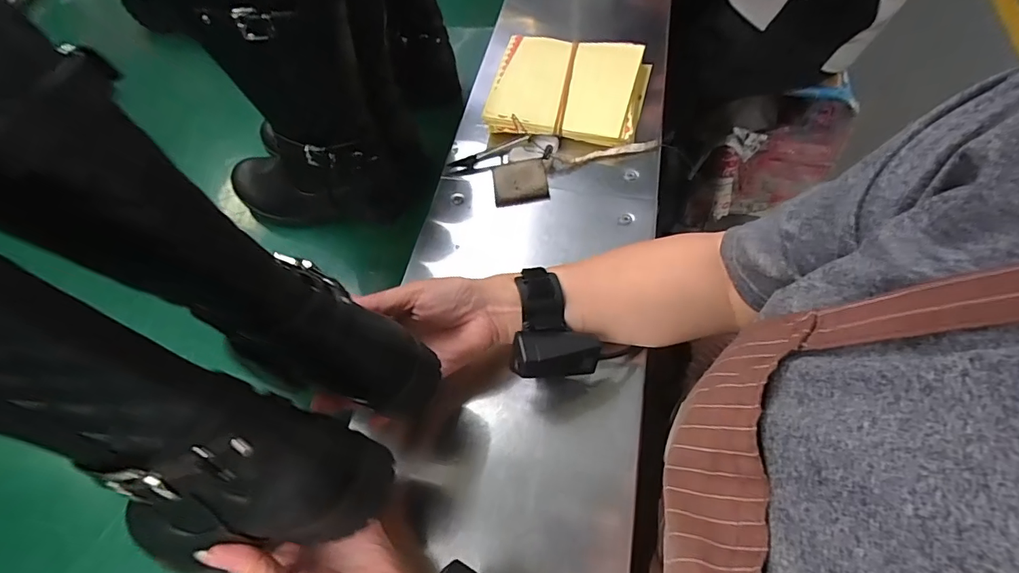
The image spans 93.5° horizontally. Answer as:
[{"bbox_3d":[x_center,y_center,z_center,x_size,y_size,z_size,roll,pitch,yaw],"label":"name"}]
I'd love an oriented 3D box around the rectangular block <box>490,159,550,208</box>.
[{"bbox_3d":[0.012,-0.118,0.530,0.058,0.017,0.050,-6,60,0],"label":"rectangular block"}]

